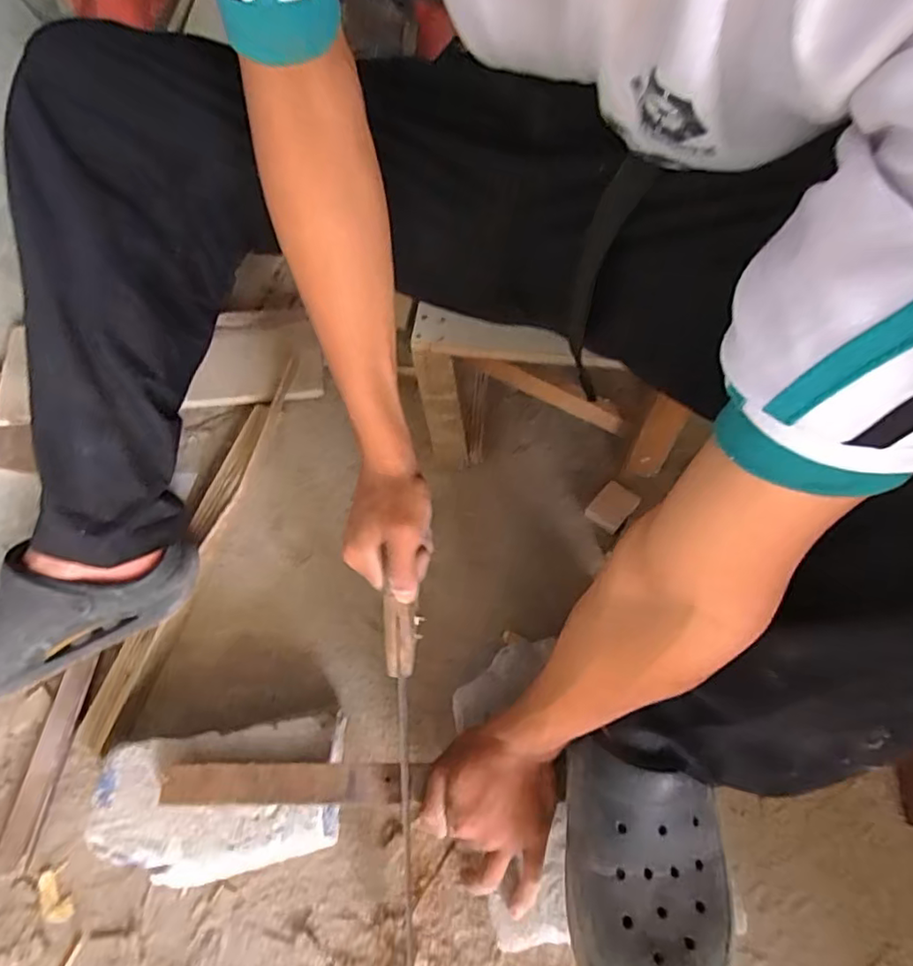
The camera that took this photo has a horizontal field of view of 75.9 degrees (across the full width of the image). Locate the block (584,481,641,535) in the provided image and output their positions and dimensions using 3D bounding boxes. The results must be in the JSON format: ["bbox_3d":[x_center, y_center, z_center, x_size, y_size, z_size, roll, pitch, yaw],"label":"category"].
[{"bbox_3d":[0.184,0.028,0.692,0.043,0.020,0.056,38,69,19],"label":"block"}]

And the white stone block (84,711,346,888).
[{"bbox_3d":[-0.212,0.285,0.535,0.207,0.077,0.124,-8,61,-3],"label":"white stone block"}]

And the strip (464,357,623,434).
[{"bbox_3d":[0.111,-0.104,0.686,0.214,0.028,0.018,22,62,-15],"label":"strip"}]

